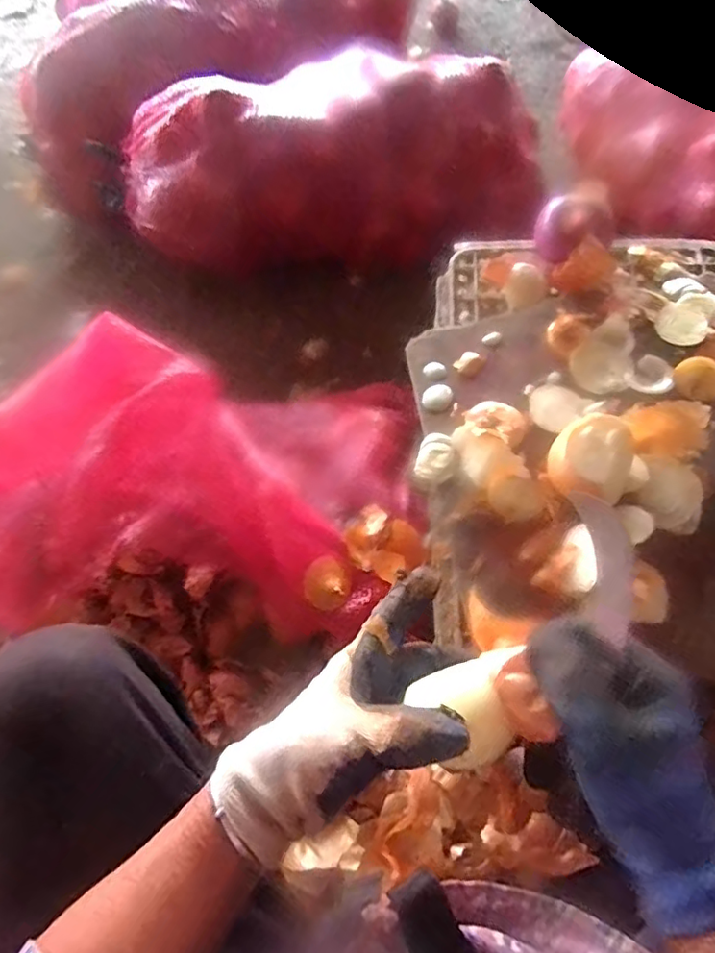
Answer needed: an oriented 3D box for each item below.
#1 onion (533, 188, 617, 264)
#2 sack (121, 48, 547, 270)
[{"bbox_3d":[0.223,-0.255,0.580,0.063,0.061,0.069,-16,65,-4],"label":"onion"},{"bbox_3d":[-0.046,-0.498,0.875,0.619,0.222,0.219,-3,64,2],"label":"sack"}]

